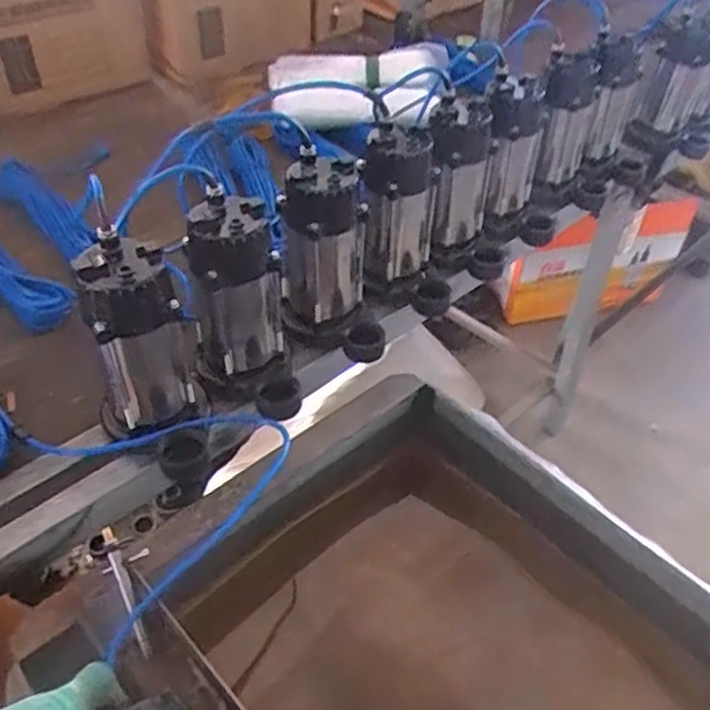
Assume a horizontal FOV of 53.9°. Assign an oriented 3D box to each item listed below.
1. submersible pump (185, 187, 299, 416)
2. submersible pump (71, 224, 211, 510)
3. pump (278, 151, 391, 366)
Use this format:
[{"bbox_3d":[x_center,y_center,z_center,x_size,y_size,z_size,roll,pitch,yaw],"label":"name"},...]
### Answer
[{"bbox_3d":[-0.131,-0.049,0.805,0.111,0.222,0.136,-8,44,-11],"label":"submersible pump"},{"bbox_3d":[-0.229,0.009,0.759,0.117,0.252,0.182,-11,45,-14],"label":"submersible pump"},{"bbox_3d":[-0.024,-0.119,0.897,0.143,0.232,0.115,10,44,7],"label":"pump"}]

